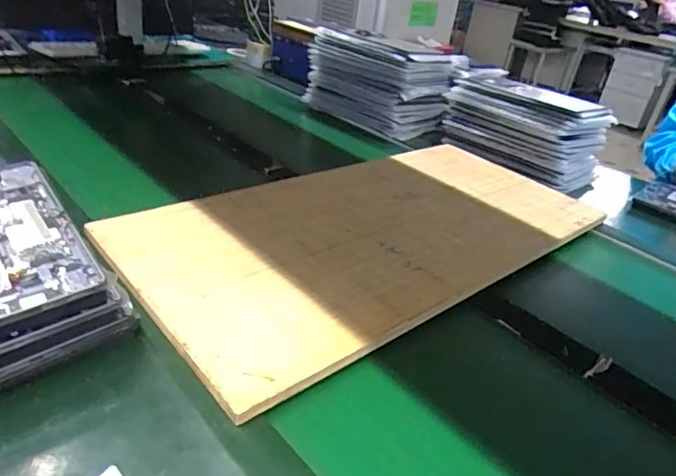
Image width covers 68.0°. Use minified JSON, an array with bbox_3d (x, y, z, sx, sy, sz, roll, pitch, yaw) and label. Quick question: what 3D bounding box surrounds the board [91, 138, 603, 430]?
[{"bbox_3d":[0.068,-0.029,0.711,0.704,0.019,0.345,-21,42,-37],"label":"board"}]

